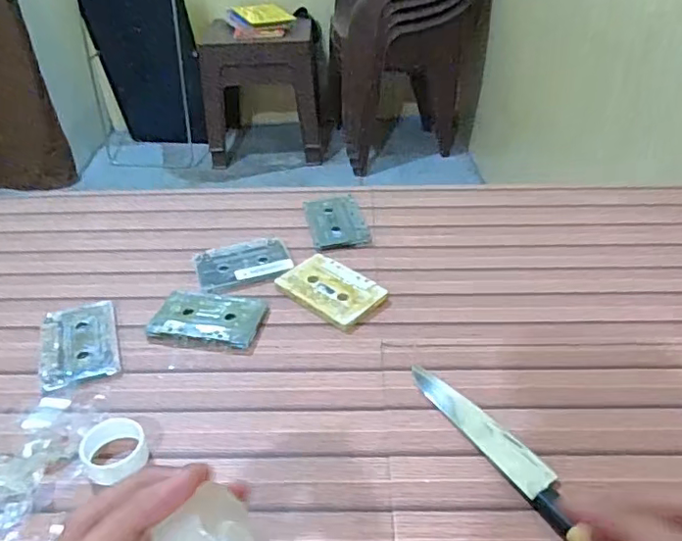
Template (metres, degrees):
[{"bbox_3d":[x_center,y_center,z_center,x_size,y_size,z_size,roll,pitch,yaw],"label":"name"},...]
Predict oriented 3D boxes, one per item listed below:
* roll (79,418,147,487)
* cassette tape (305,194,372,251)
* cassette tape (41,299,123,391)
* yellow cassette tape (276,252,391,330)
[{"bbox_3d":[-0.161,0.128,0.399,0.042,0.018,0.043,-1,36,1],"label":"roll"},{"bbox_3d":[-0.006,-0.062,0.662,0.063,0.015,0.103,-7,37,-8],"label":"cassette tape"},{"bbox_3d":[-0.233,0.062,0.500,0.061,0.012,0.103,-14,38,-16],"label":"cassette tape"},{"bbox_3d":[-0.012,0.018,0.550,0.103,0.010,0.064,28,45,33],"label":"yellow cassette tape"}]

